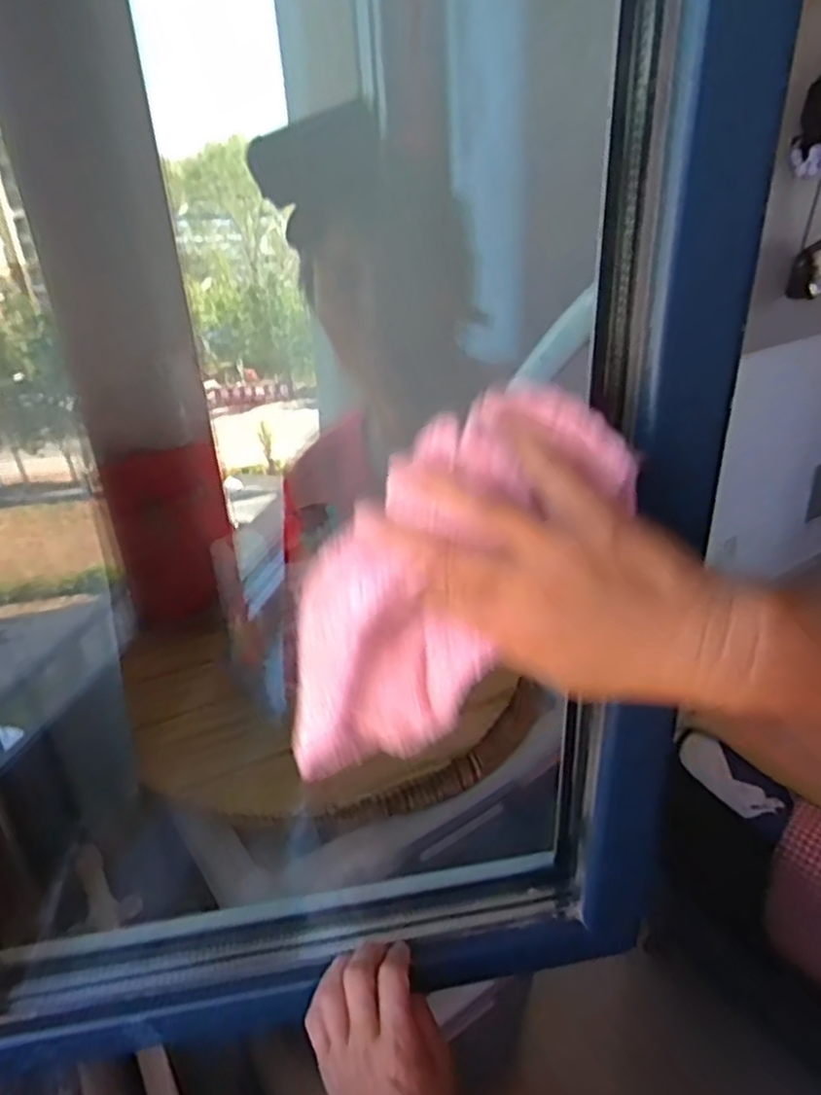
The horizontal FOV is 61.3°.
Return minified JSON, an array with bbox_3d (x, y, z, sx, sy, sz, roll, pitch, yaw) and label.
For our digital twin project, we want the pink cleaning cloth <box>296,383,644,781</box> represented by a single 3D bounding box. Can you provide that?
[{"bbox_3d":[0.009,0.016,0.315,0.092,0.202,0.024,35,9,-2],"label":"pink cleaning cloth"}]

